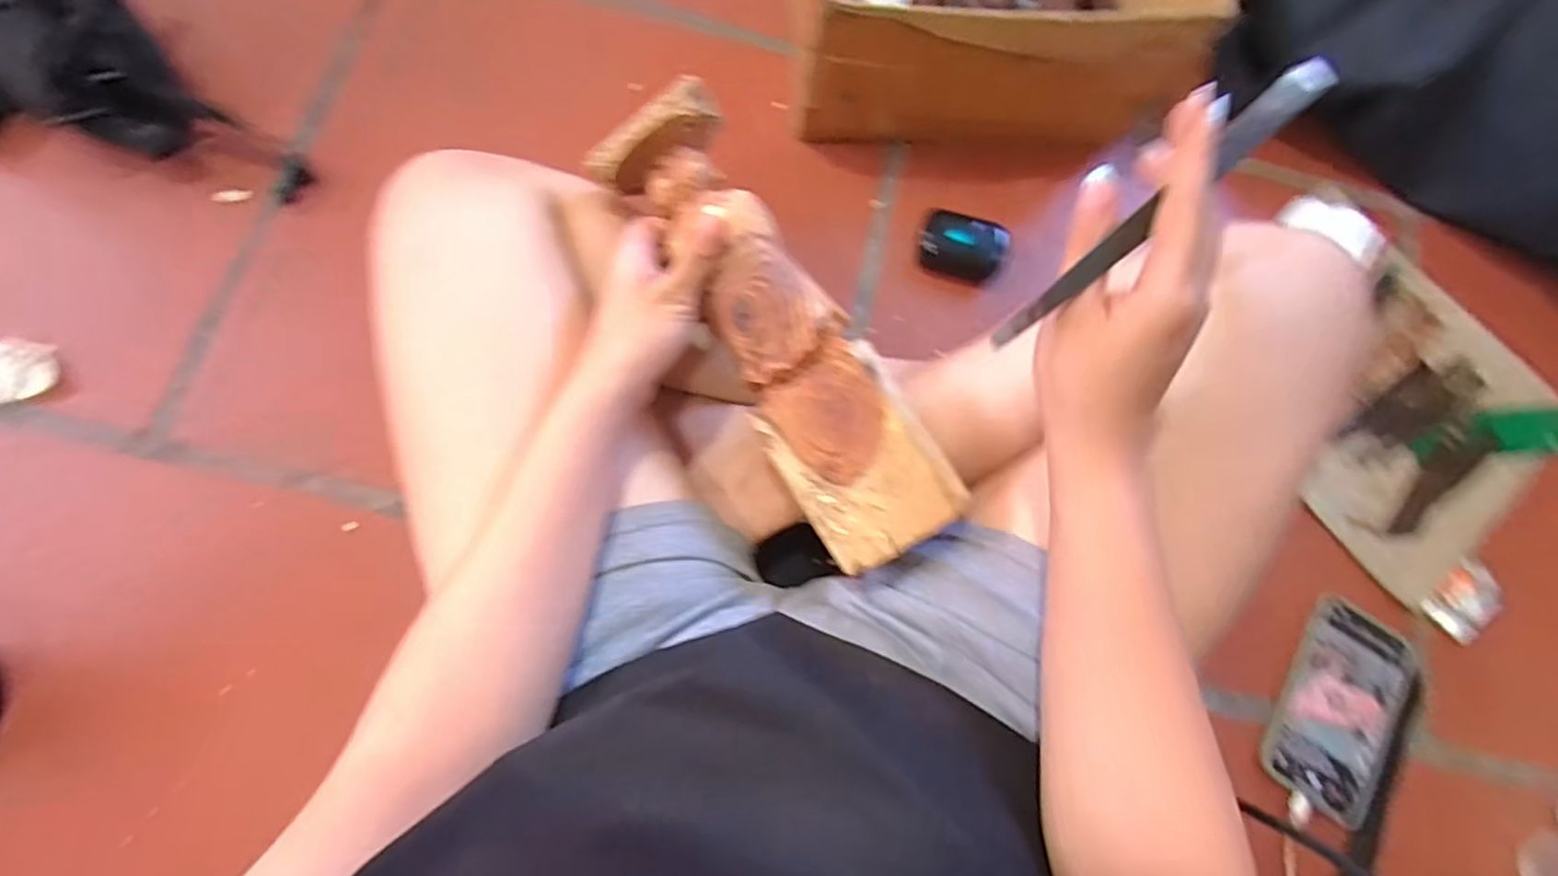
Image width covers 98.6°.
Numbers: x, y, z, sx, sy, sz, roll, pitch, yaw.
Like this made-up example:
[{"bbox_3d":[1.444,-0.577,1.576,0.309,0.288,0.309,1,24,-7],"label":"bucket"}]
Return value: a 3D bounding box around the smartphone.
[{"bbox_3d":[0.440,0.210,0.522,0.083,0.008,0.159,31,70,7],"label":"smartphone"}]

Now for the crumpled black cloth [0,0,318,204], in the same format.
[{"bbox_3d":[-0.607,-0.326,0.573,0.363,0.076,0.184,10,72,-2],"label":"crumpled black cloth"}]

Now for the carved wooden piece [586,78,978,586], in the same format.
[{"bbox_3d":[-0.002,-0.070,0.406,0.086,0.059,0.303,-30,82,-9],"label":"carved wooden piece"}]

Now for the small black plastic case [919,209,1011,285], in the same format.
[{"bbox_3d":[0.165,-0.174,0.604,0.074,0.026,0.056,25,74,1],"label":"small black plastic case"}]

